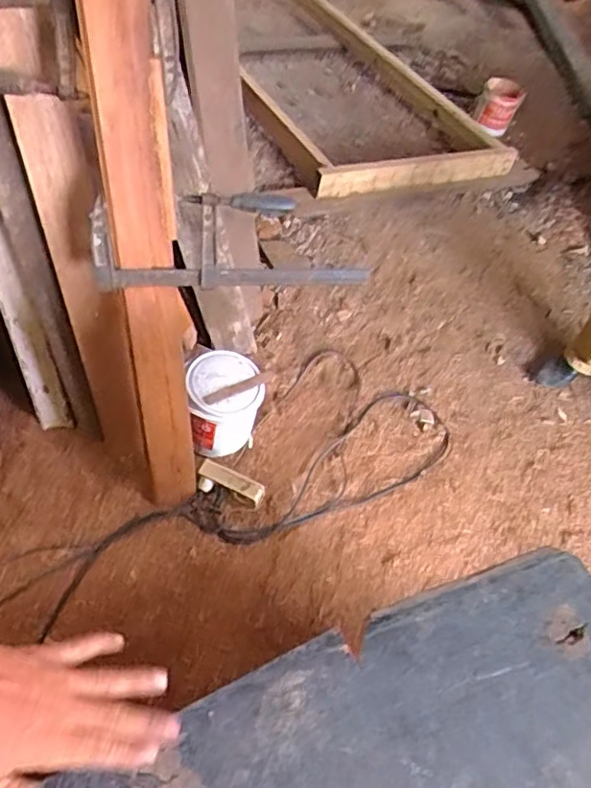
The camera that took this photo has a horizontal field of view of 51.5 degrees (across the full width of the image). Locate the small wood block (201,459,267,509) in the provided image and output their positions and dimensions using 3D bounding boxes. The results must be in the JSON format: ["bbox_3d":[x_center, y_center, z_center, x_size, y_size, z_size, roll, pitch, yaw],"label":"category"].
[{"bbox_3d":[-0.144,0.199,1.391,0.164,0.034,0.045,26,52,17],"label":"small wood block"}]

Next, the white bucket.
[{"bbox_3d":[-0.163,0.019,1.450,0.169,0.214,0.181,-2,49,-6],"label":"white bucket"}]

